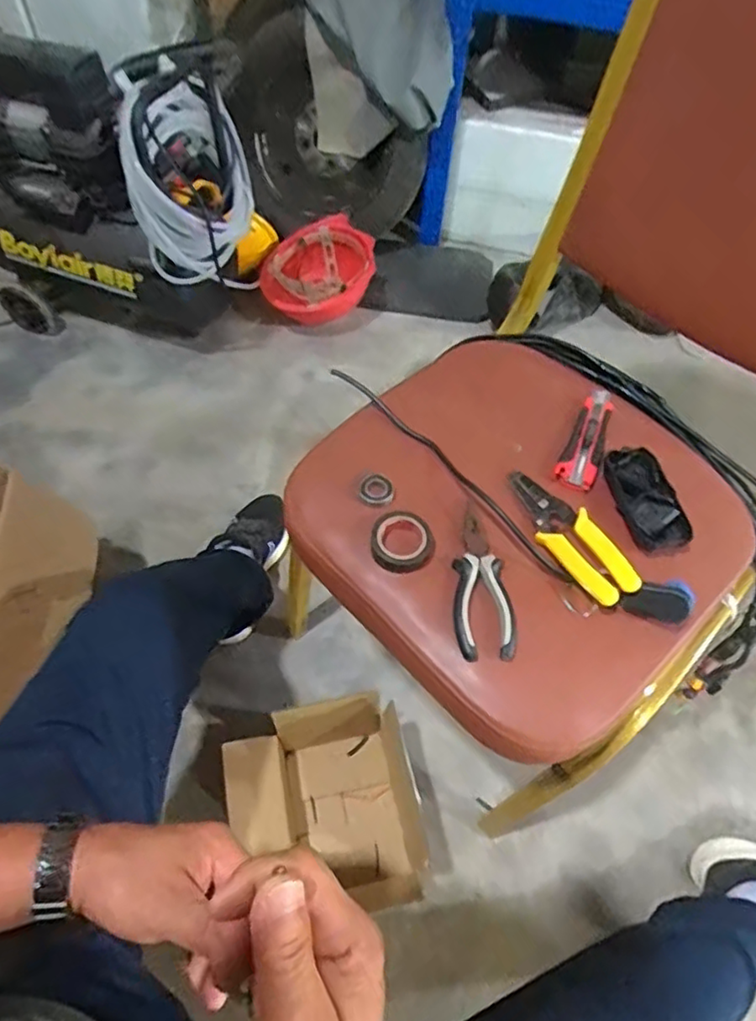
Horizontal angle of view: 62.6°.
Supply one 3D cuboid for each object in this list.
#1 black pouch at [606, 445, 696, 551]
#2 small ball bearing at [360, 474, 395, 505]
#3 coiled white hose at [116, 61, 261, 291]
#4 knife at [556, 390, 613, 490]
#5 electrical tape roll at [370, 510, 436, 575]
[{"bbox_3d":[0.259,-0.013,0.605,0.053,0.019,0.105,-11,60,-9],"label":"black pouch"},{"bbox_3d":[-0.001,-0.019,0.596,0.033,0.010,0.029,8,59,2],"label":"small ball bearing"},{"bbox_3d":[-0.329,-0.586,1.102,0.183,0.321,0.267,0,59,-3],"label":"coiled white hose"},{"bbox_3d":[0.221,-0.080,0.649,0.038,0.014,0.137,23,61,11],"label":"knife"},{"bbox_3d":[0.022,0.028,0.564,0.055,0.012,0.060,1,59,-2],"label":"electrical tape roll"}]

